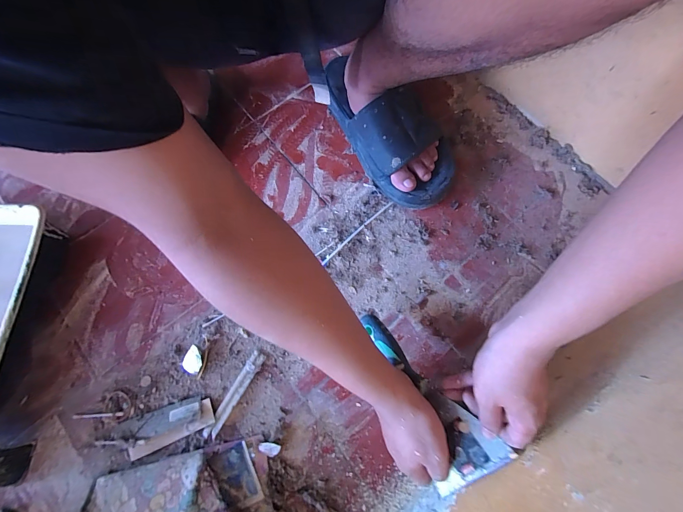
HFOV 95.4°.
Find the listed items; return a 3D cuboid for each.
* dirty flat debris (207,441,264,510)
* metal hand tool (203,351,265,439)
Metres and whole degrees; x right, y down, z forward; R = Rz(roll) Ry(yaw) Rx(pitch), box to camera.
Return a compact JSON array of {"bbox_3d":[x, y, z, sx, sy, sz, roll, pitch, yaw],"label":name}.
[{"bbox_3d":[-0.128,0.270,0.380,0.043,0.009,0.067,-22,77,-13],"label":"dirty flat debris"},{"bbox_3d":[-0.141,0.183,0.411,0.019,0.008,0.116,29,76,9],"label":"metal hand tool"}]

